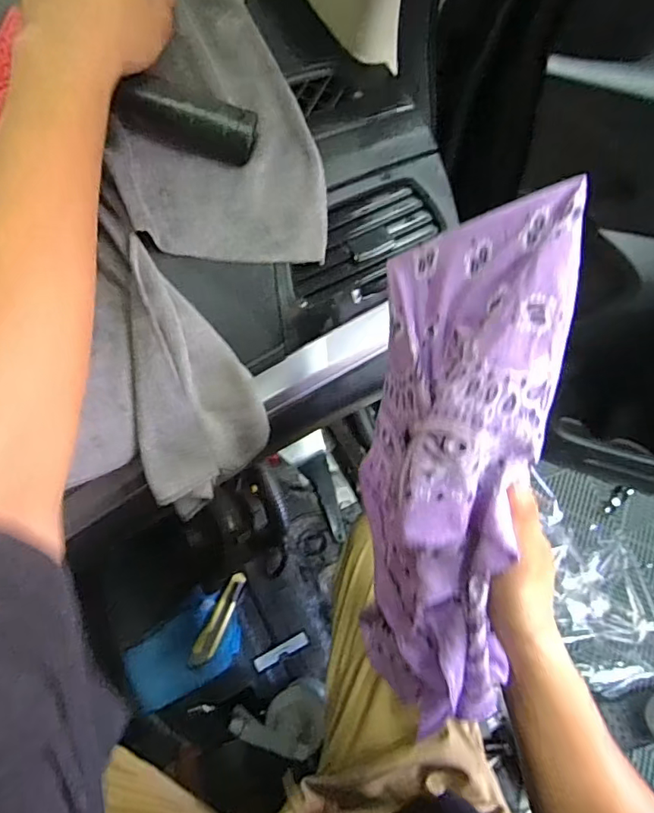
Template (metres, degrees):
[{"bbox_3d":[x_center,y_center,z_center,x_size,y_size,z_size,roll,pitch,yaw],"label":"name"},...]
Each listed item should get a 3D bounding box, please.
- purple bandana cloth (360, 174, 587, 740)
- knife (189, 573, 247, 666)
[{"bbox_3d":[0.076,0.040,0.338,0.094,0.090,0.334,8,98,2],"label":"purple bandana cloth"},{"bbox_3d":[-0.183,0.362,0.888,0.034,0.019,0.159,21,52,8],"label":"knife"}]

